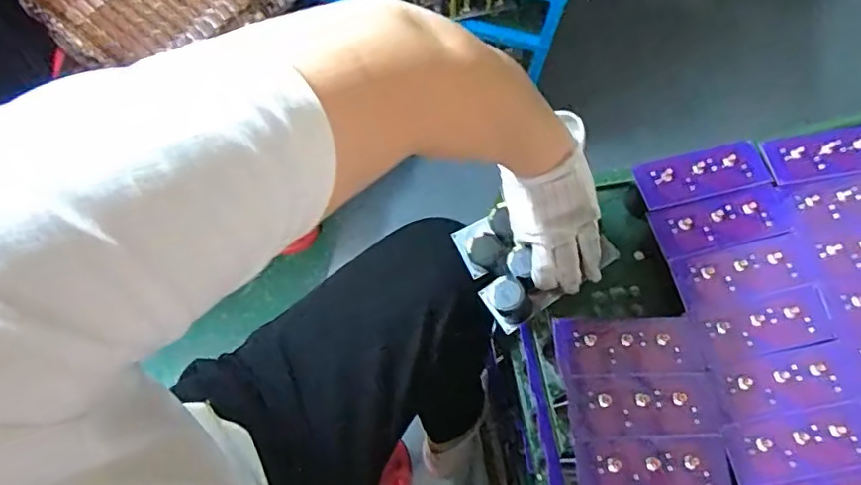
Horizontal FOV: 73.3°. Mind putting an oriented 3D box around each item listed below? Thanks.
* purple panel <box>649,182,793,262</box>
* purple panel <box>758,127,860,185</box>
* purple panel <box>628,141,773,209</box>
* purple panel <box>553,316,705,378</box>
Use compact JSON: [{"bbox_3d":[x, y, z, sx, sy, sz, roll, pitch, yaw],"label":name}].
[{"bbox_3d":[0.293,-0.022,0.581,0.132,0.004,0.053,-13,70,-6],"label":"purple panel"},{"bbox_3d":[0.423,-0.094,0.610,0.142,0.004,0.051,-9,70,-5],"label":"purple panel"},{"bbox_3d":[0.282,-0.071,0.598,0.132,0.006,0.050,-13,70,-6],"label":"purple panel"},{"bbox_3d":[0.183,0.096,0.534,0.131,0.008,0.054,-2,70,-7],"label":"purple panel"}]

